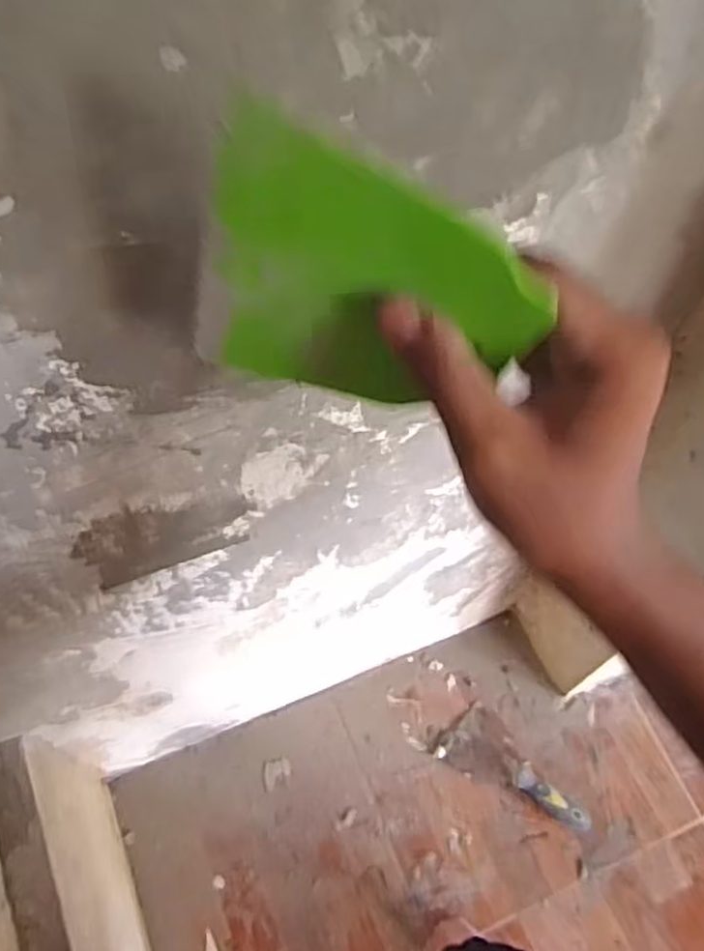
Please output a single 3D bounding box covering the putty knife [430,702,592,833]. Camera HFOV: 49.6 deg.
[{"bbox_3d":[0.219,0.416,1.040,0.090,0.029,0.210,-41,70,-19],"label":"putty knife"}]

